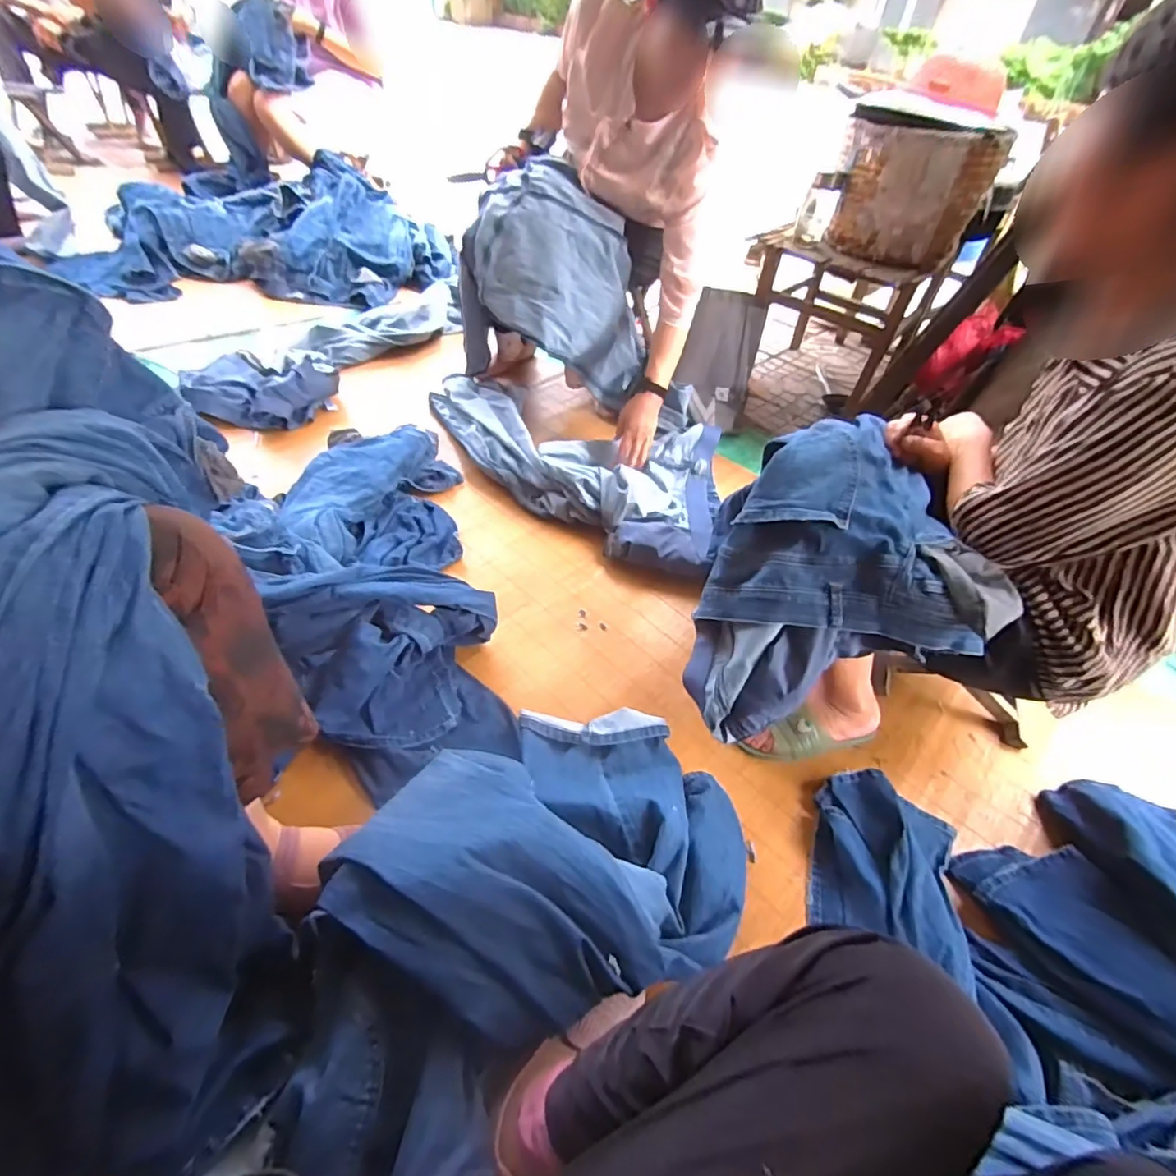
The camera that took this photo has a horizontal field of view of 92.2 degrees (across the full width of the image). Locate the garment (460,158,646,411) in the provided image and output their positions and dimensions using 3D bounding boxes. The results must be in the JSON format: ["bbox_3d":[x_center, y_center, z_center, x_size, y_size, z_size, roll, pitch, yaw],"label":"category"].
[{"bbox_3d":[-0.084,-0.686,1.335,0.347,0.446,0.290,-26,55,-27],"label":"garment"}]

